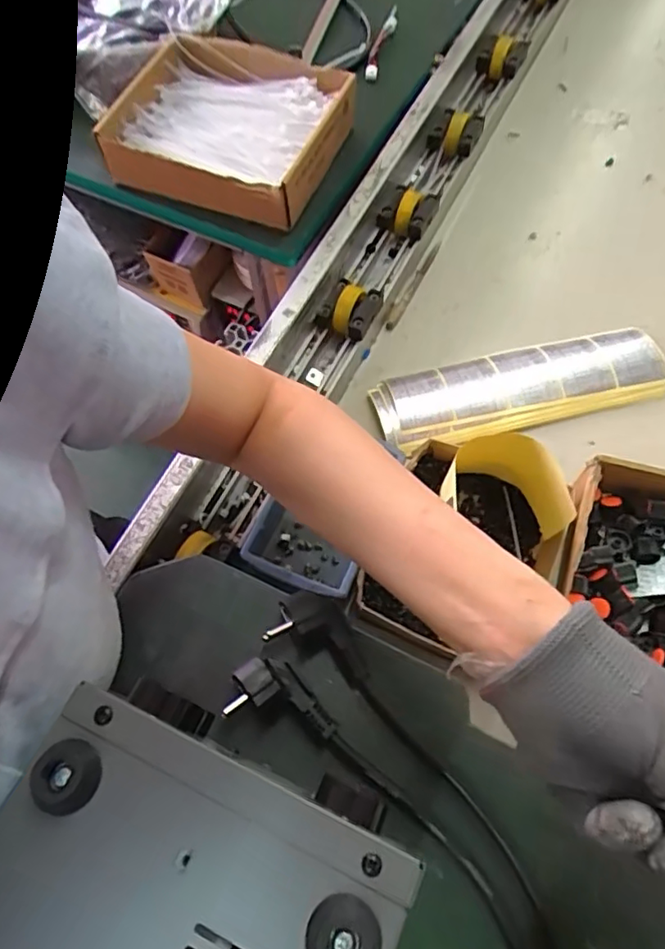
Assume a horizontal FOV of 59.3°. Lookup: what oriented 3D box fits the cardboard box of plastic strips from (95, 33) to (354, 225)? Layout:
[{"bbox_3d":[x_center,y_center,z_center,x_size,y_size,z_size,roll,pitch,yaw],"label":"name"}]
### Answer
[{"bbox_3d":[-0.108,-0.365,0.611,0.226,0.043,0.206,18,66,10],"label":"cardboard box of plastic strips"}]

